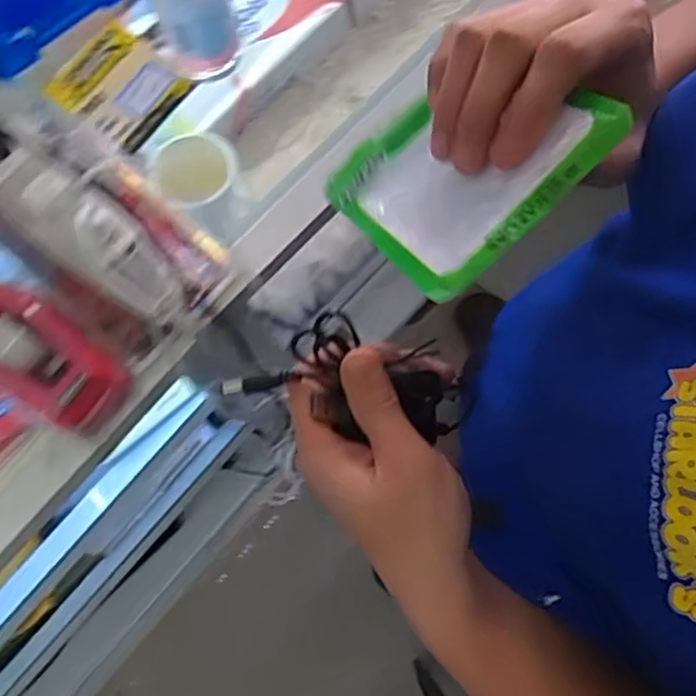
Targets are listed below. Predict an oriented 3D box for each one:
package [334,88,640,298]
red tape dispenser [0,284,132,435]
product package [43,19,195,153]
[{"bbox_3d":[0.044,-0.084,0.302,0.096,0.007,0.135,-47,38,7],"label":"package"},{"bbox_3d":[-0.180,0.005,0.385,0.098,0.038,0.054,37,81,7],"label":"red tape dispenser"},{"bbox_3d":[-0.155,-0.180,0.449,0.076,0.010,0.072,37,82,7],"label":"product package"}]

